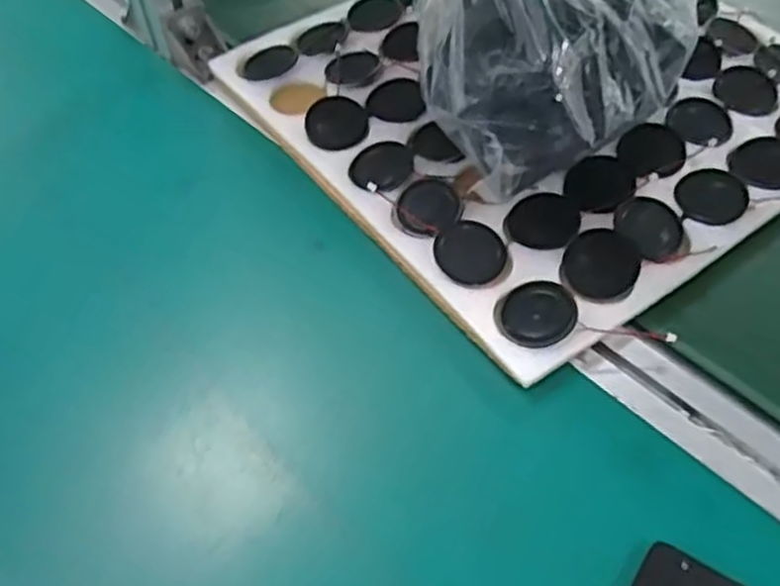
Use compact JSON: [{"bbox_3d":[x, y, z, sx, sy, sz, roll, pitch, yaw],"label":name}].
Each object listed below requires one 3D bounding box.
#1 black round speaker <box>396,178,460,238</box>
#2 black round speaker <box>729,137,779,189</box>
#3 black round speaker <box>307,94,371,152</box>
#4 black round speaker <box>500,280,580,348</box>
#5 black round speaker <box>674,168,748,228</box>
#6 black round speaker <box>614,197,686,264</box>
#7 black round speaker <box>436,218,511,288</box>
[{"bbox_3d":[0.025,-0.056,0.476,0.040,0.006,0.046,15,55,15],"label":"black round speaker"},{"bbox_3d":[0.242,-0.085,0.488,0.041,0.006,0.051,37,63,27],"label":"black round speaker"},{"bbox_3d":[-0.036,-0.120,0.533,0.043,0.006,0.051,-3,51,-1],"label":"black round speaker"},{"bbox_3d":[0.082,0.010,0.422,0.040,0.008,0.039,-2,52,2],"label":"black round speaker"},{"bbox_3d":[0.200,-0.061,0.476,0.042,0.005,0.048,19,56,18],"label":"black round speaker"},{"bbox_3d":[0.160,-0.041,0.461,0.042,0.007,0.043,-2,52,2],"label":"black round speaker"},{"bbox_3d":[0.048,-0.024,0.451,0.041,0.014,0.039,-1,51,1],"label":"black round speaker"}]

